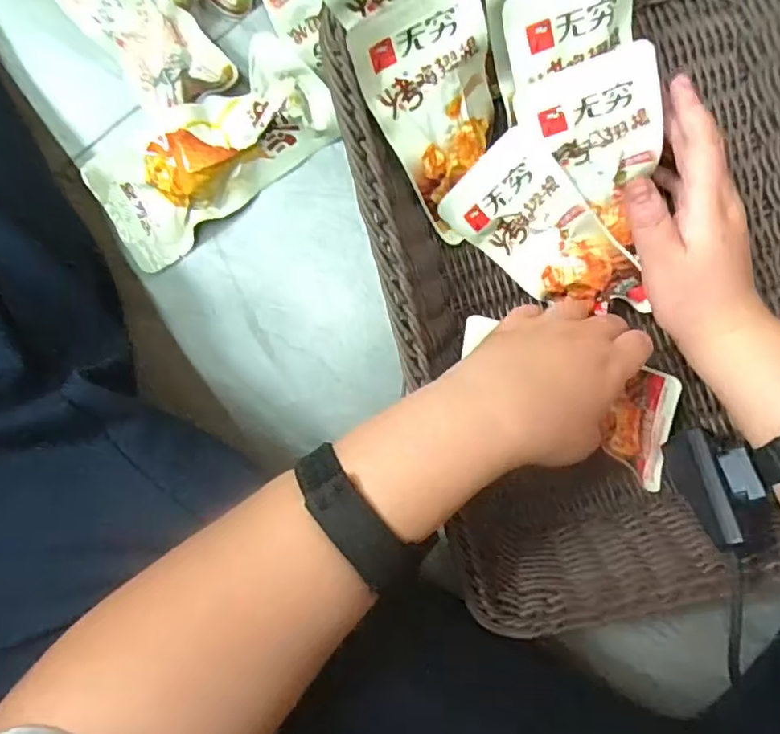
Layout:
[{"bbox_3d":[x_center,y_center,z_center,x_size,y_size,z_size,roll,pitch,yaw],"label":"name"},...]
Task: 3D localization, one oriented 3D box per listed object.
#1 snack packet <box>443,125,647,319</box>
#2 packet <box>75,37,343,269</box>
[{"bbox_3d":[0.100,-0.084,0.383,0.131,0.020,0.075,37,132,-5],"label":"snack packet"},{"bbox_3d":[-0.122,-0.144,0.415,0.172,0.032,0.078,-33,92,5],"label":"packet"}]

